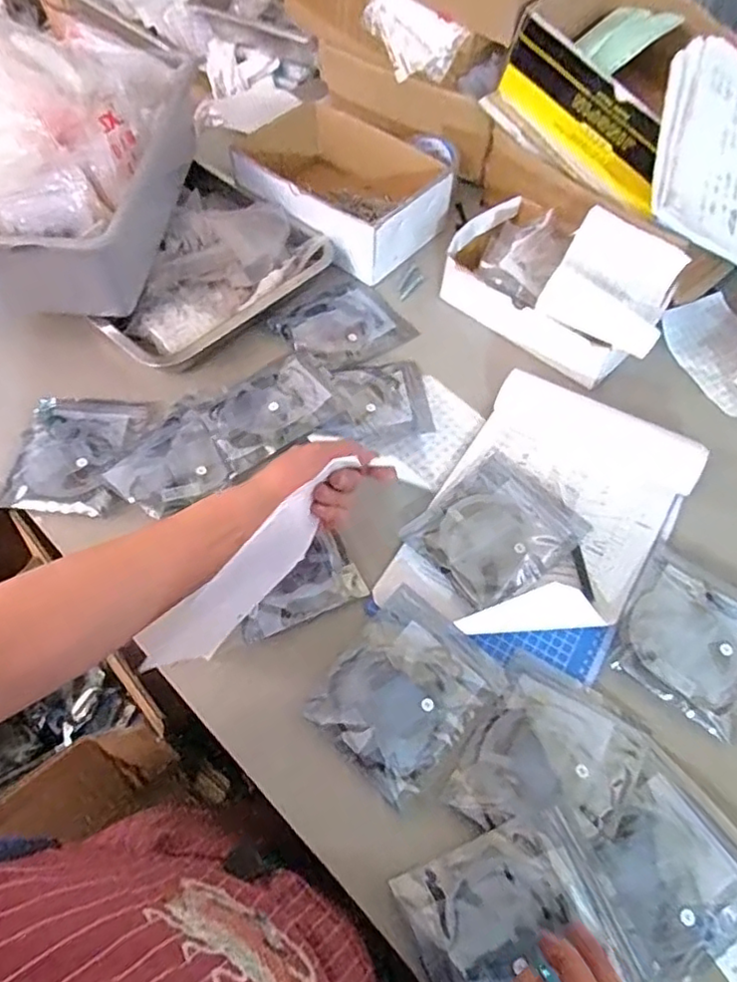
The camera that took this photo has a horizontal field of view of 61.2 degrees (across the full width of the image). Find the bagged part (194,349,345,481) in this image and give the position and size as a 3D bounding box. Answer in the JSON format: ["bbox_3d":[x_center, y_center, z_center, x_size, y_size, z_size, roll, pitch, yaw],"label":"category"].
[{"bbox_3d":[-0.108,-0.092,0.684,0.148,0.018,0.110,-35,58,-12],"label":"bagged part"}]

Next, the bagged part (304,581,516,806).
[{"bbox_3d":[0.033,0.174,0.543,0.124,0.008,0.146,39,65,19],"label":"bagged part"}]

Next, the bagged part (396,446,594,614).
[{"bbox_3d":[0.128,0.035,0.622,0.152,0.017,0.130,-36,67,-21],"label":"bagged part"}]

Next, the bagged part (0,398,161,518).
[{"bbox_3d":[-0.313,-0.041,0.671,0.134,0.015,0.148,6,59,1],"label":"bagged part"}]

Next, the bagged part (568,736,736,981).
[{"bbox_3d":[0.225,0.290,0.472,0.147,0.012,0.125,-30,65,-18],"label":"bagged part"}]

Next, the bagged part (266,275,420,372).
[{"bbox_3d":[-0.034,-0.211,0.774,0.149,0.015,0.132,-29,64,-18],"label":"bagged part"}]

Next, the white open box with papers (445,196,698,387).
[{"bbox_3d":[0.229,-0.255,0.744,0.272,0.112,0.171,38,65,19],"label":"white open box with papers"}]

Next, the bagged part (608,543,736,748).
[{"bbox_3d":[0.304,0.133,0.575,0.114,0.012,0.148,34,64,17],"label":"bagged part"}]

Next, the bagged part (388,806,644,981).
[{"bbox_3d":[0.105,0.317,0.451,0.139,0.015,0.121,-19,62,-13],"label":"bagged part"}]

